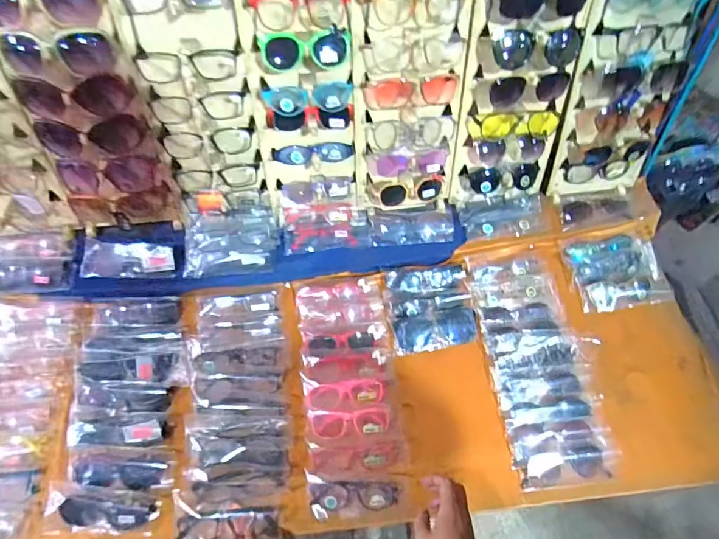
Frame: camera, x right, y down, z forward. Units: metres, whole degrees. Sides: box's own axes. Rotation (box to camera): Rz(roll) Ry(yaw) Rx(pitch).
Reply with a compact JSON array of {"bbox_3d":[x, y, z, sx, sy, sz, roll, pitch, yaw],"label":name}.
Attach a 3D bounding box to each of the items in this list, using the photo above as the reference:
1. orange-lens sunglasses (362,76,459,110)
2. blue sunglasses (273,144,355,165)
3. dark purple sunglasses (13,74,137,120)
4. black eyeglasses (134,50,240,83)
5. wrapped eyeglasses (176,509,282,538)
[{"bbox_3d":[0.079,-0.270,0.667,0.136,0.046,0.041,-10,61,-10],"label":"orange-lens sunglasses"},{"bbox_3d":[-0.073,-0.185,0.708,0.124,0.030,0.043,-3,60,-6],"label":"blue sunglasses"},{"bbox_3d":[-0.383,-0.230,0.598,0.137,0.050,0.046,-8,61,-9],"label":"dark purple sunglasses"},{"bbox_3d":[-0.236,-0.278,0.604,0.132,0.052,0.042,-3,60,-7],"label":"black eyeglasses"},{"bbox_3d":[-0.180,0.355,0.604,0.140,0.023,0.040,-7,61,-3],"label":"wrapped eyeglasses"}]

